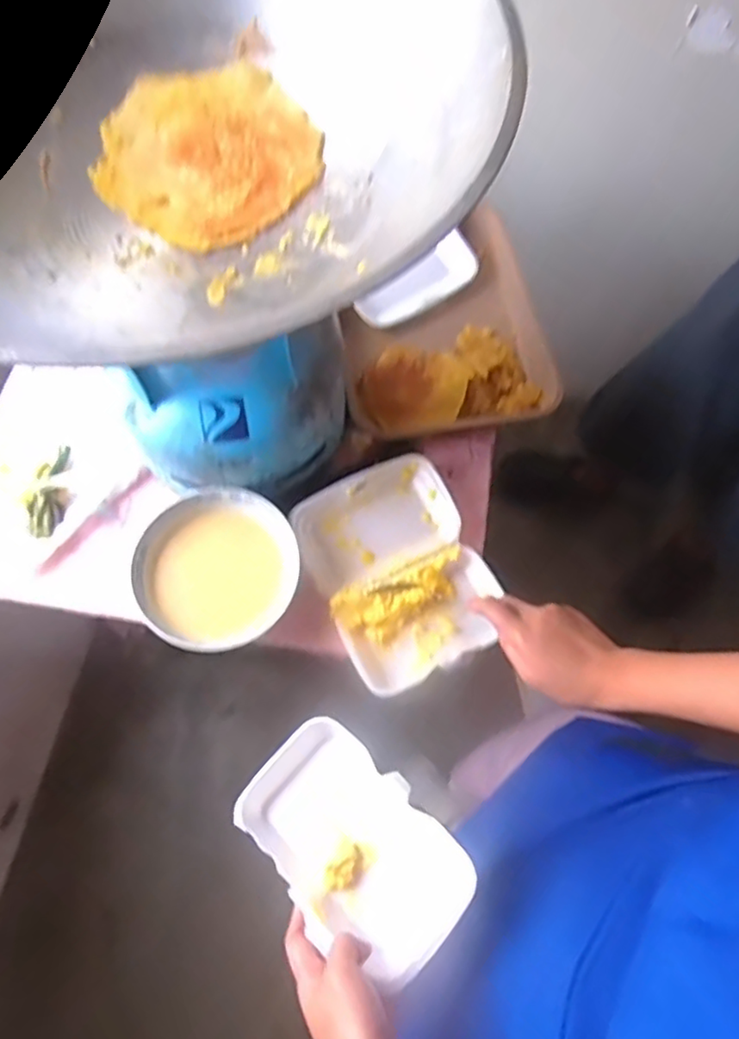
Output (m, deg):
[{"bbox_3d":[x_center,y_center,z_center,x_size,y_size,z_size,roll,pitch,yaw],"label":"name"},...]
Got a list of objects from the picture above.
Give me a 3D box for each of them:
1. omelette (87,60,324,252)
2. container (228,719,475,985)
[{"bbox_3d":[-0.124,-0.277,0.470,0.159,0.024,0.149,0,68,-1],"label":"omelette"},{"bbox_3d":[-0.014,0.245,0.481,0.114,0.050,0.172,-39,73,-15],"label":"container"}]

